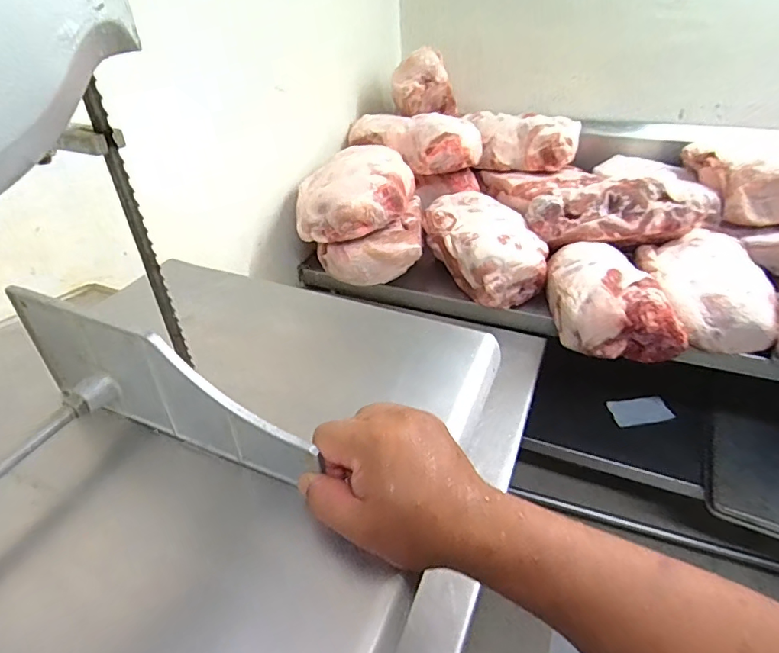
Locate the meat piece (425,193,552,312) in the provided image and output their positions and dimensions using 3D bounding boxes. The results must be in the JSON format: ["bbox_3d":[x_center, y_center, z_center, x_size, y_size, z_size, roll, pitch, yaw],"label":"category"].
[{"bbox_3d":[0.208,-0.184,1.138,0.202,0.133,0.317,-17,38,-19],"label":"meat piece"}]

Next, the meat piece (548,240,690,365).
[{"bbox_3d":[0.424,-0.066,0.967,0.208,0.128,0.282,3,36,8],"label":"meat piece"}]

